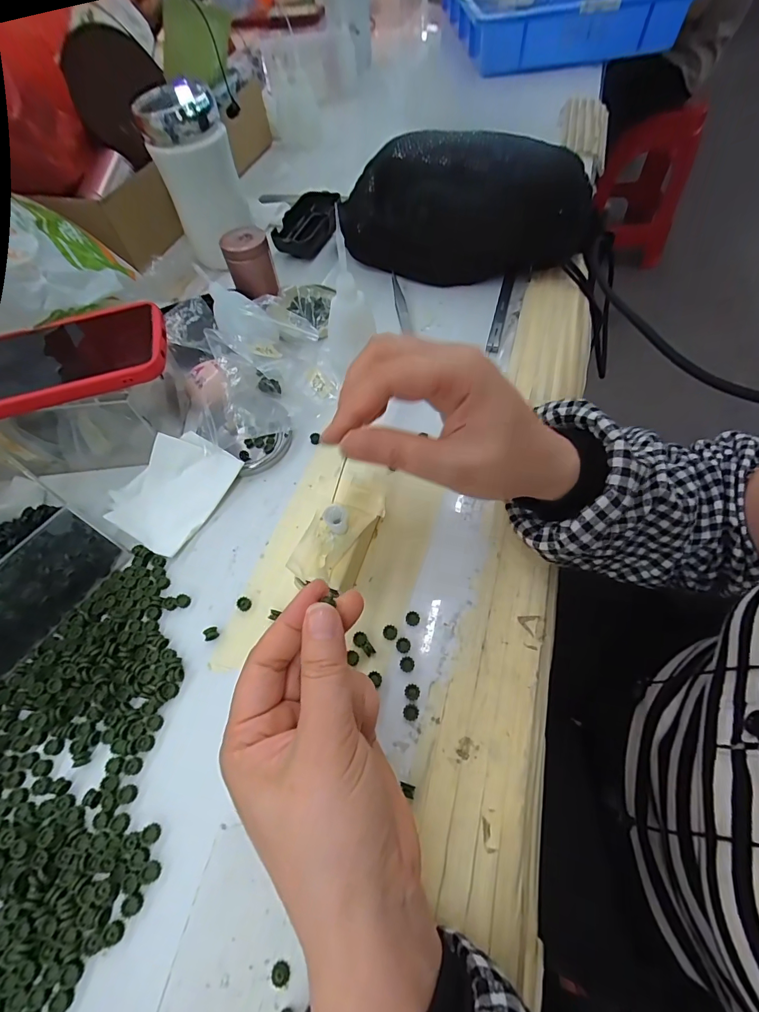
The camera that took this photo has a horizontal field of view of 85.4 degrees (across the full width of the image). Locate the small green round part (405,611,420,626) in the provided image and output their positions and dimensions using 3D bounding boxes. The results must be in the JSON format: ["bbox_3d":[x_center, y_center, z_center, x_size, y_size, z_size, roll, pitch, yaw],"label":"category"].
[{"bbox_3d":[0.021,0.072,0.263,0.009,0.004,0.008,-4,60,1],"label":"small green round part"}]

